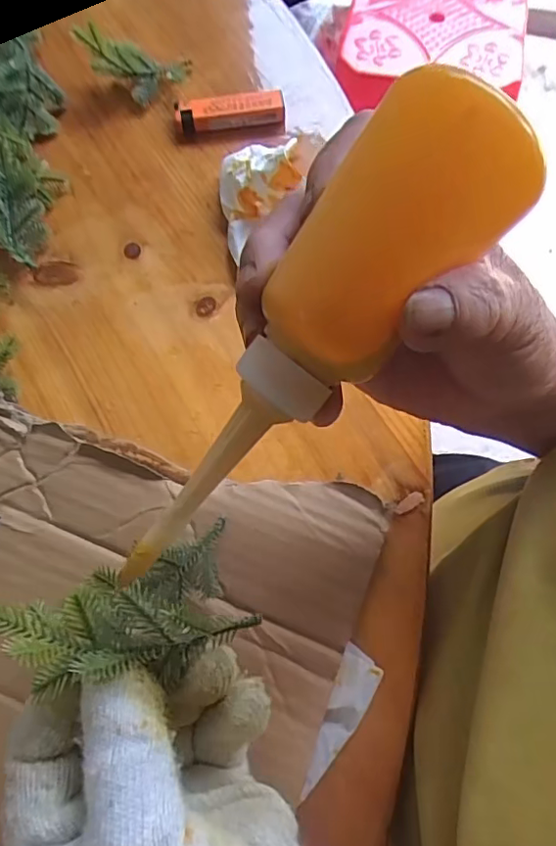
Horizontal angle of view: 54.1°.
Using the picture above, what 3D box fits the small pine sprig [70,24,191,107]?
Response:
[{"bbox_3d":[-0.116,-0.279,0.422,0.088,0.023,0.045,18,68,-11],"label":"small pine sprig"}]

